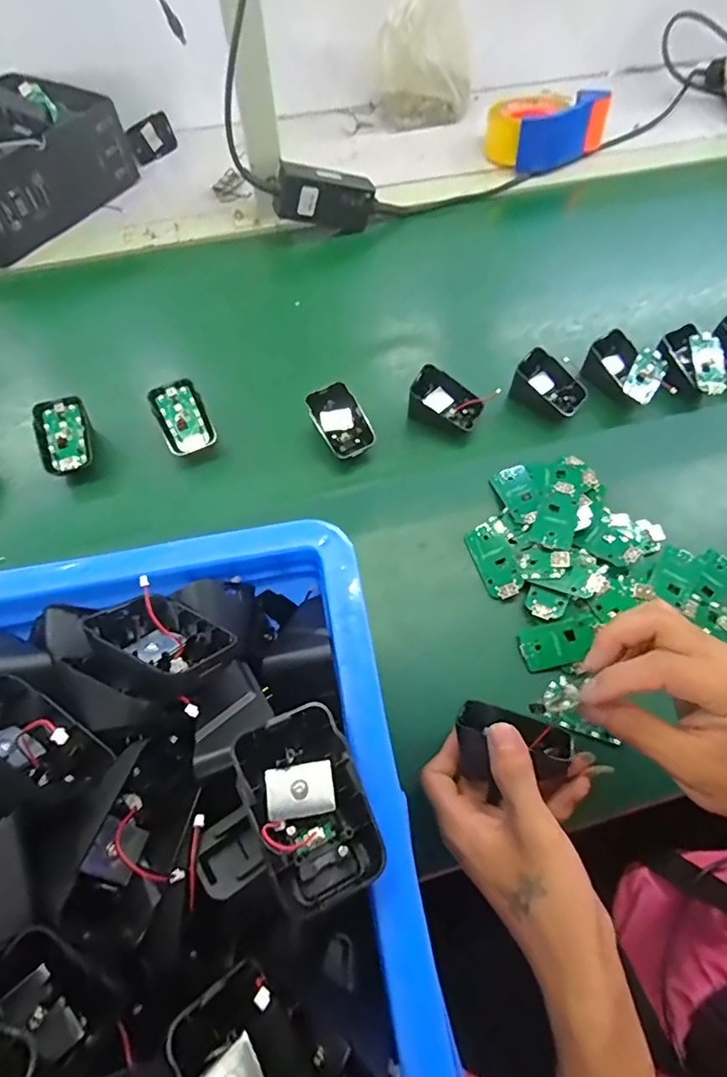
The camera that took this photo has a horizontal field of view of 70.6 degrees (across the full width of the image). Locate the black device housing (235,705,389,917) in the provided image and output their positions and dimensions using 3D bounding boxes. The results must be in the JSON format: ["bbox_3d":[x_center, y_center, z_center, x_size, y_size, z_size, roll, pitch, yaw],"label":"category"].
[{"bbox_3d":[-0.022,0.108,0.209,0.044,0.023,0.069,-22,64,-11],"label":"black device housing"}]

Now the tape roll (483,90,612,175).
[{"bbox_3d":[0.241,-0.563,0.701,0.135,0.063,0.135,0,62,0],"label":"tape roll"}]

